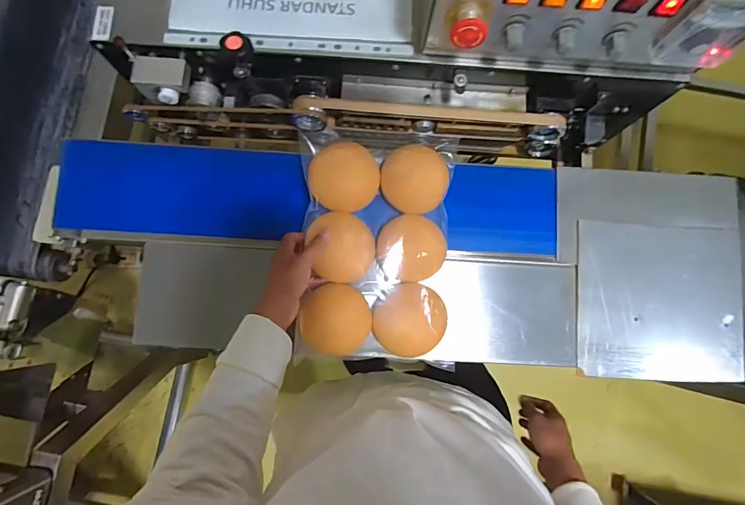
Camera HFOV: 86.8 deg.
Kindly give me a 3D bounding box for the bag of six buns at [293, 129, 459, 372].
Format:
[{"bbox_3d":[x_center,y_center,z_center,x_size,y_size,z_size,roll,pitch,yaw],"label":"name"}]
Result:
[{"bbox_3d":[0.005,-0.015,0.553,0.205,0.046,0.320,3,82,0],"label":"bag of six buns"}]

